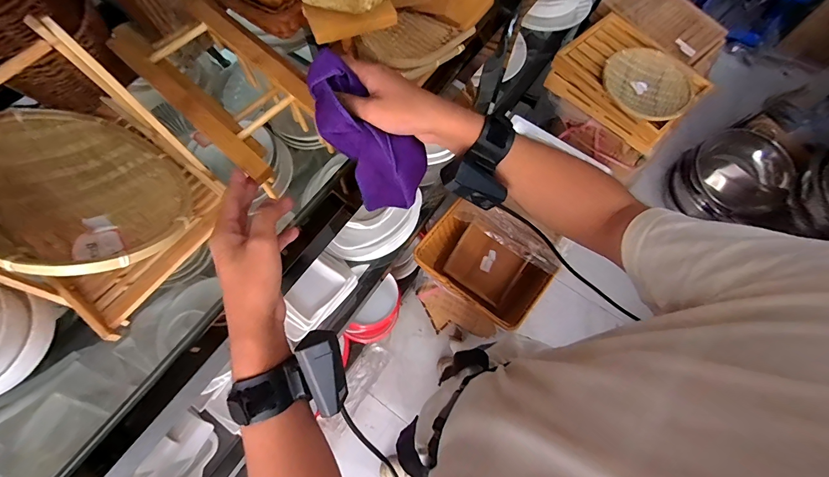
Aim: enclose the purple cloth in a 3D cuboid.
[{"bbox_3d":[-0.052,-0.109,0.393,0.072,0.062,0.176,-45,119,-16],"label":"purple cloth"}]

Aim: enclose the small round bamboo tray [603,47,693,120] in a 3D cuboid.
[{"bbox_3d":[0.664,-0.439,1.038,0.236,0.043,0.246,0,69,-1],"label":"small round bamboo tray"}]

